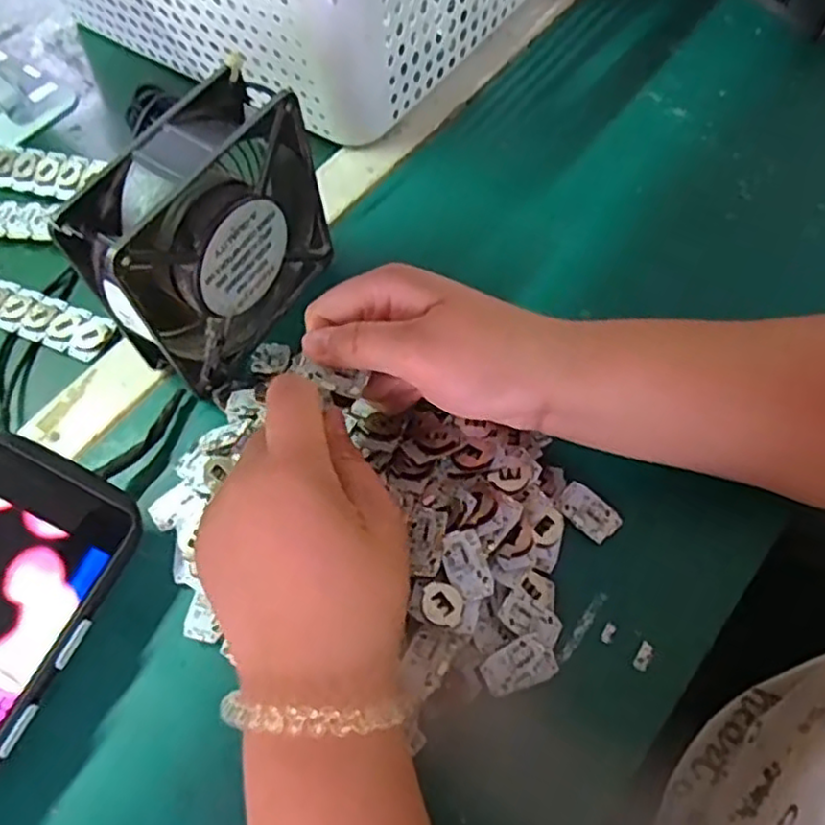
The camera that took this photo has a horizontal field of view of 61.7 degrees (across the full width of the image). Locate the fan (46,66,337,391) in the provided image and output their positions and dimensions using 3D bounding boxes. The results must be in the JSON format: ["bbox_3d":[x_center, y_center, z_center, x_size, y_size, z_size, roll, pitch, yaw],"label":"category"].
[{"bbox_3d":[-0.100,-0.084,0.351,0.047,0.123,0.127,34,69,19],"label":"fan"}]

